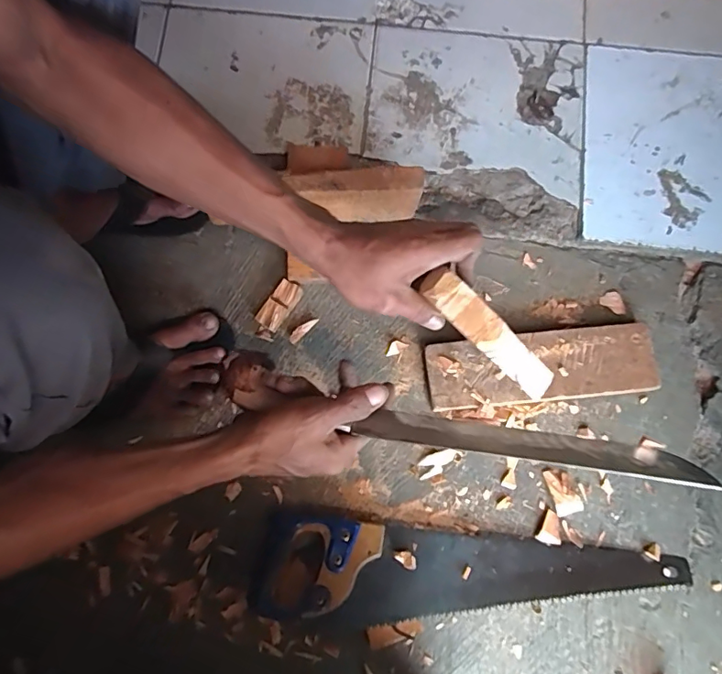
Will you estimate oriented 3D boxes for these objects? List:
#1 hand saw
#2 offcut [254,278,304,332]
[{"bbox_3d":[0.127,0.273,0.566,0.485,0.049,0.108,5,79,2],"label":"hand saw"},{"bbox_3d":[-0.103,-0.040,0.645,0.032,0.015,0.065,36,82,7],"label":"offcut"}]

